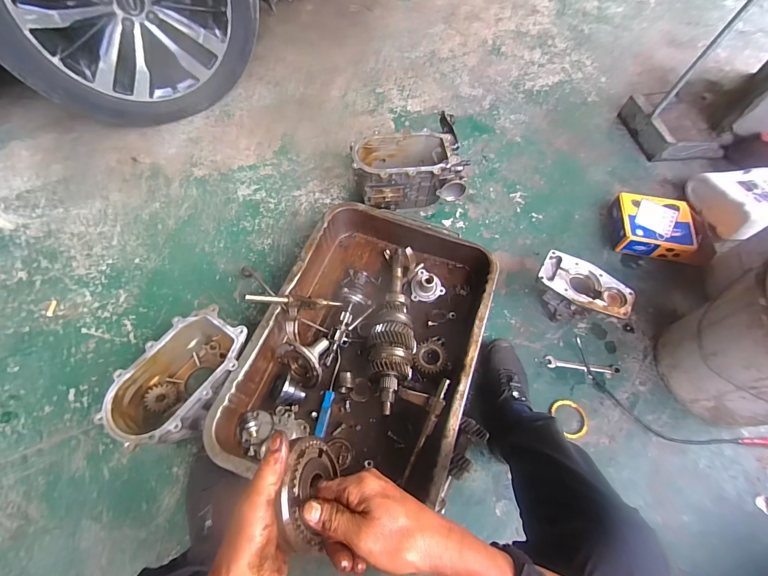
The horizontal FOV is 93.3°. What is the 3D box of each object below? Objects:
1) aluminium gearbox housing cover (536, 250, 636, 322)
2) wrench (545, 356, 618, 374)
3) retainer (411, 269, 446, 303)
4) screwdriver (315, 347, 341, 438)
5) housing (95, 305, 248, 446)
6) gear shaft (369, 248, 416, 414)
[{"bbox_3d":[0.463,0.015,0.879,0.204,0.120,0.111,31,65,13],"label":"aluminium gearbox housing cover"},{"bbox_3d":[0.475,0.184,0.865,0.174,0.010,0.028,6,62,0],"label":"wrench"},{"bbox_3d":[0.113,-0.007,0.905,0.083,0.056,0.077,1,62,-2],"label":"retainer"},{"bbox_3d":[-0.117,0.224,0.790,0.017,0.023,0.191,11,62,3],"label":"screwdriver"},{"bbox_3d":[-0.397,0.183,0.735,0.161,0.118,0.268,33,65,14],"label":"housing"},{"bbox_3d":[0.021,0.076,0.834,0.098,0.082,0.403,4,62,-1],"label":"gear shaft"}]

